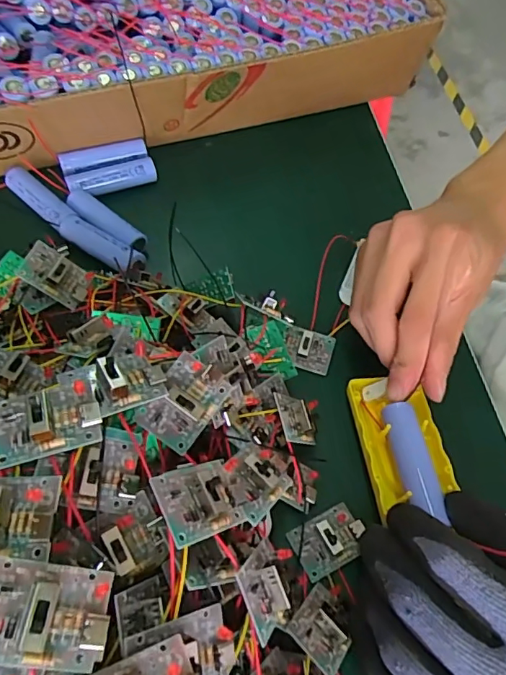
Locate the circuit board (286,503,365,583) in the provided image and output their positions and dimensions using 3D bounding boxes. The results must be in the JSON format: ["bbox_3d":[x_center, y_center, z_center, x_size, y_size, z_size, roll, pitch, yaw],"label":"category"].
[{"bbox_3d":[0.038,0.101,0.246,0.035,0.010,0.026,-22,61,-17],"label":"circuit board"}]

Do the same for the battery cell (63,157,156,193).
[{"bbox_3d":[-0.105,-0.119,0.364,0.064,0.015,0.018,-25,62,-18],"label":"battery cell"}]

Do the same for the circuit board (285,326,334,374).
[{"bbox_3d":[0.034,0.006,0.305,0.031,0.009,0.025,18,73,2],"label":"circuit board"}]

